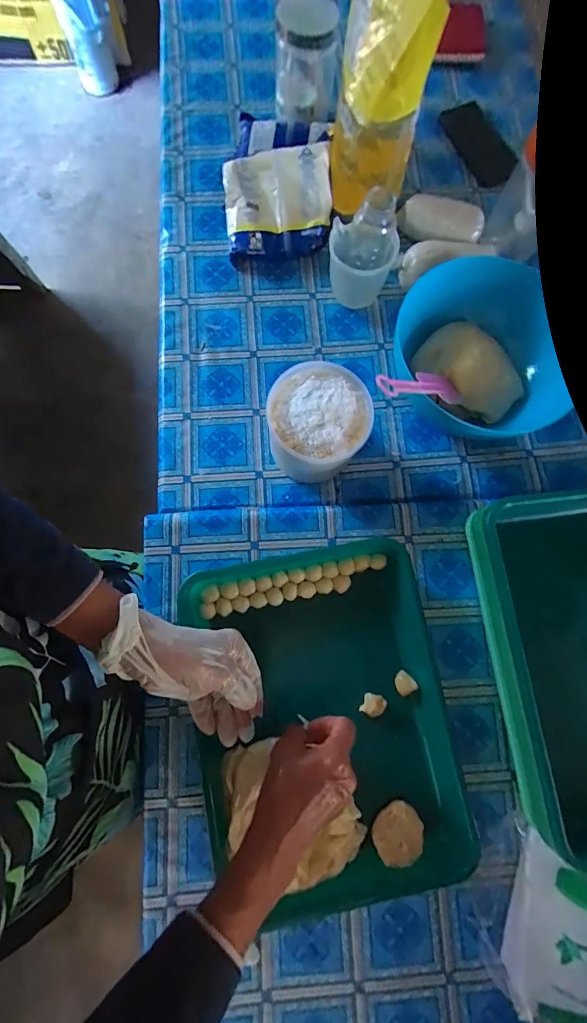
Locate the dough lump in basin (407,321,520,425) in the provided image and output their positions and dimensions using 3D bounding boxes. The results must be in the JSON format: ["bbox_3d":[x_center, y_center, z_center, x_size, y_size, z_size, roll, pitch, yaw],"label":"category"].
[{"bbox_3d":[0.244,-0.191,0.561,0.087,0.069,0.147,-38,82,-8],"label":"dough lump in basin"}]

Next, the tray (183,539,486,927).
[{"bbox_3d":[0.036,0.228,0.458,0.285,0.054,0.356,-10,79,-4],"label":"tray"}]

